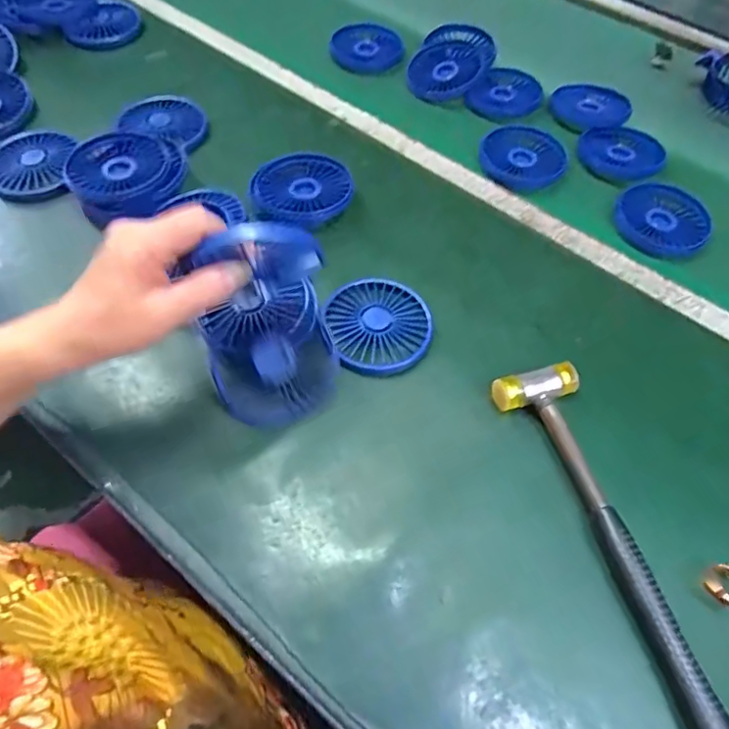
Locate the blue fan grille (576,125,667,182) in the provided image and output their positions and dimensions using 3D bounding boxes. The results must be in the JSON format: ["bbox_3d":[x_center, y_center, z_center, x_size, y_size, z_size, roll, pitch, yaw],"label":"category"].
[{"bbox_3d":[0.270,-0.227,0.584,0.086,0.013,0.086,1,57,-1],"label":"blue fan grille"}]

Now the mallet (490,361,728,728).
[{"bbox_3d":[0.166,0.104,0.360,0.059,0.020,0.238,-18,60,-13],"label":"mallet"}]

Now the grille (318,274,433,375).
[{"bbox_3d":[0.010,-0.032,0.444,0.083,0.018,0.088,1,57,-1],"label":"grille"}]

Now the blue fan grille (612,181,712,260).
[{"bbox_3d":[0.291,-0.141,0.541,0.088,0.019,0.084,1,57,-1],"label":"blue fan grille"}]

